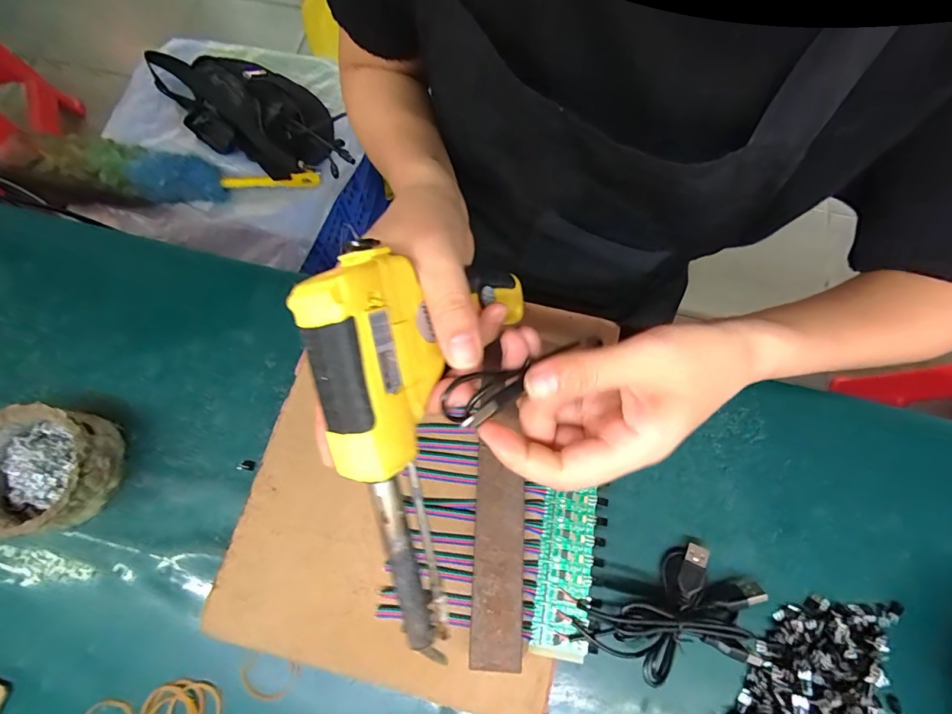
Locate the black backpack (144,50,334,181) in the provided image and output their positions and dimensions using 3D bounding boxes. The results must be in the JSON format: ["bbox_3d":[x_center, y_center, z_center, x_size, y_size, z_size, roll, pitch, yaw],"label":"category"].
[{"bbox_3d":[-0.418,-0.456,0.768,0.405,0.097,0.170,32,77,9],"label":"black backpack"}]

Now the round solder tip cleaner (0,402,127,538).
[{"bbox_3d":[-0.292,0.075,0.292,0.084,0.041,0.077,0,74,1],"label":"round solder tip cleaner"}]

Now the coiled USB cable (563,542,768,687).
[{"bbox_3d":[0.117,0.157,0.268,0.117,0.030,0.067,-3,74,1],"label":"coiled USB cable"}]

